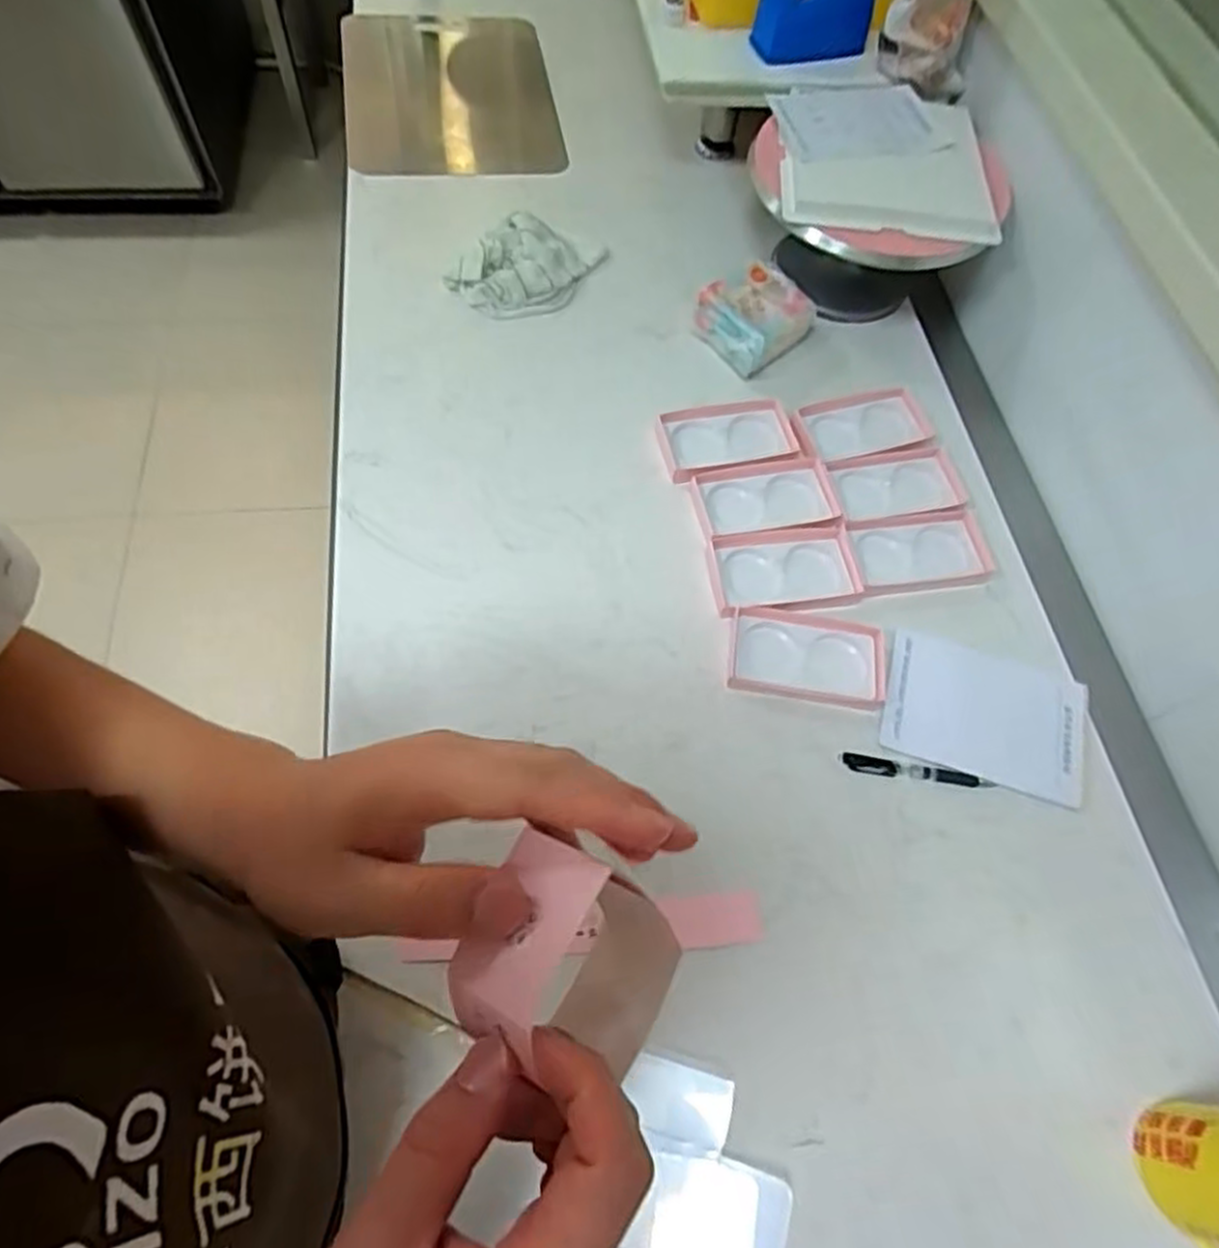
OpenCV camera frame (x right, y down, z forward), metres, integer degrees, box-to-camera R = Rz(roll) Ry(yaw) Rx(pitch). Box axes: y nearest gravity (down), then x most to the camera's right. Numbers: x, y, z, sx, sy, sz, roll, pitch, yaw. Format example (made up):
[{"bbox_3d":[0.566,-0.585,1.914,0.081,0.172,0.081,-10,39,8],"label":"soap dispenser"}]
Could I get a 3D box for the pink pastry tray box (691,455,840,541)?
[{"bbox_3d":[0.168,-0.132,0.804,0.147,0.022,0.084,-9,64,-9],"label":"pink pastry tray box"}]

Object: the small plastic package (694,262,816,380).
[{"bbox_3d":[0.173,-0.373,0.899,0.125,0.057,0.107,-40,72,-21],"label":"small plastic package"}]

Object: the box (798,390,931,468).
[{"bbox_3d":[0.288,-0.225,0.849,0.138,0.017,0.079,-16,66,-12],"label":"box"}]

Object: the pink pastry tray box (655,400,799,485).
[{"bbox_3d":[0.130,-0.208,0.833,0.143,0.020,0.089,-12,65,-10],"label":"pink pastry tray box"}]

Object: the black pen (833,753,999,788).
[{"bbox_3d":[0.283,0.138,0.686,0.143,0.010,0.017,9,63,0],"label":"black pen"}]

